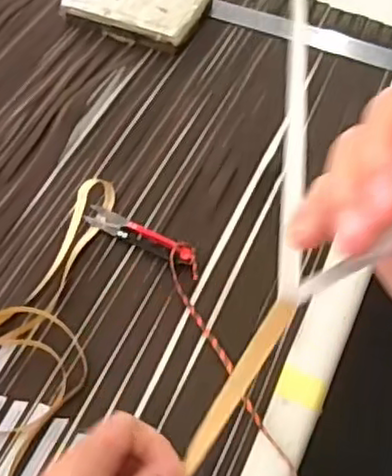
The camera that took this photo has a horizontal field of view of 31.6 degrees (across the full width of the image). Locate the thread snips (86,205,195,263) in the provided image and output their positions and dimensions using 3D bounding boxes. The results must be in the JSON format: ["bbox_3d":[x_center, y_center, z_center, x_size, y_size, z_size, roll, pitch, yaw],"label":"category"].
[{"bbox_3d":[-0.047,-0.003,0.597,0.102,0.011,0.023,25,58,16],"label":"thread snips"}]

